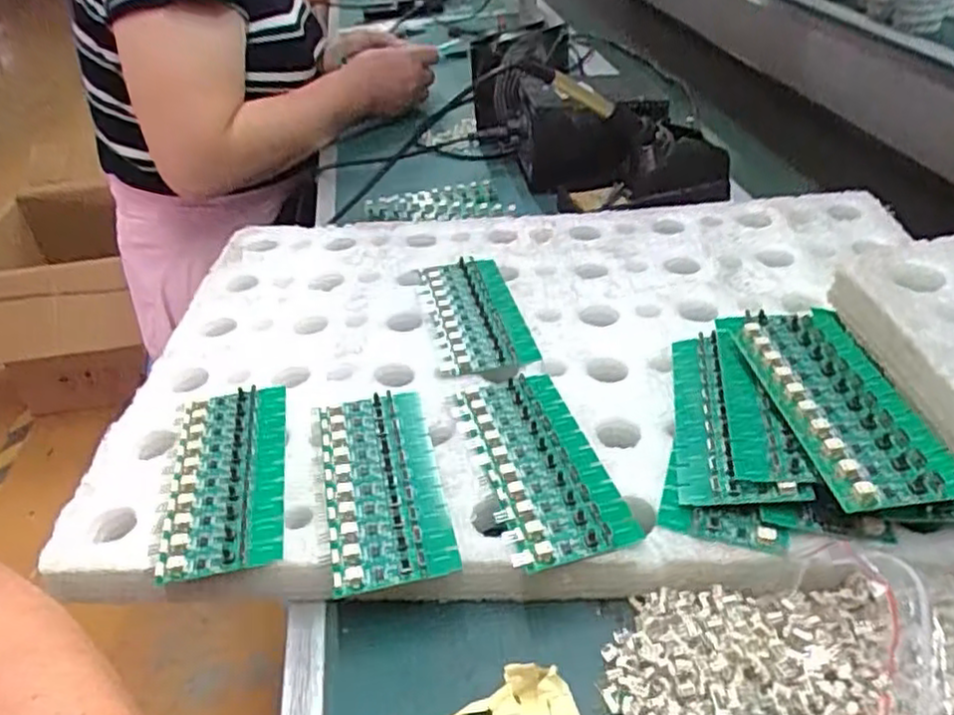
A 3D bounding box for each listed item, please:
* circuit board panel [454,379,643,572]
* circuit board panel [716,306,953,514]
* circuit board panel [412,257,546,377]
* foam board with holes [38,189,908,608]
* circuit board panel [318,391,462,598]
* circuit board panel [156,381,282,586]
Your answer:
[{"bbox_3d":[0.033,0.055,0.402,0.065,0.005,0.136,-14,37,-9],"label":"circuit board panel"},{"bbox_3d":[0.188,0.018,0.384,0.068,0.012,0.156,-6,38,2],"label":"circuit board panel"},{"bbox_3d":[-0.004,-0.033,0.524,0.065,0.009,0.137,-11,38,-7],"label":"circuit board panel"},{"bbox_3d":[0.044,-0.002,0.502,0.538,0.046,0.384,-4,37,4],"label":"foam board with holes"},{"bbox_3d":[-0.053,0.065,0.396,0.062,0.008,0.134,-12,38,-7],"label":"circuit board panel"},{"bbox_3d":[-0.141,0.065,0.410,0.060,0.009,0.134,-10,38,-5],"label":"circuit board panel"}]

